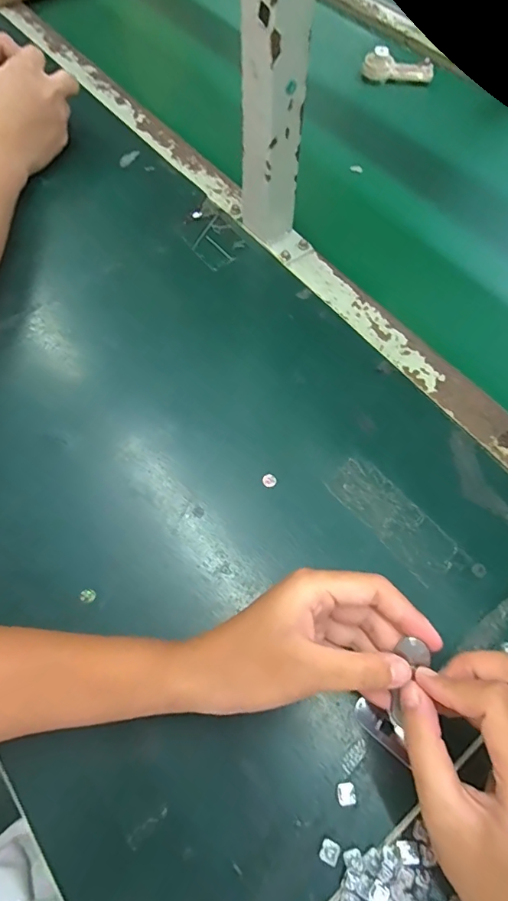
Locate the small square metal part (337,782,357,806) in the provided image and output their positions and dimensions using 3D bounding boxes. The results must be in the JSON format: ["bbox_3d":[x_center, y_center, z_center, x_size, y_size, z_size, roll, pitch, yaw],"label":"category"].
[{"bbox_3d":[0.055,0.203,0.271,0.012,0.004,0.011,-7,64,-4],"label":"small square metal part"}]

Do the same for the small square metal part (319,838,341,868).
[{"bbox_3d":[0.043,0.227,0.259,0.011,0.004,0.010,24,66,11],"label":"small square metal part"}]

